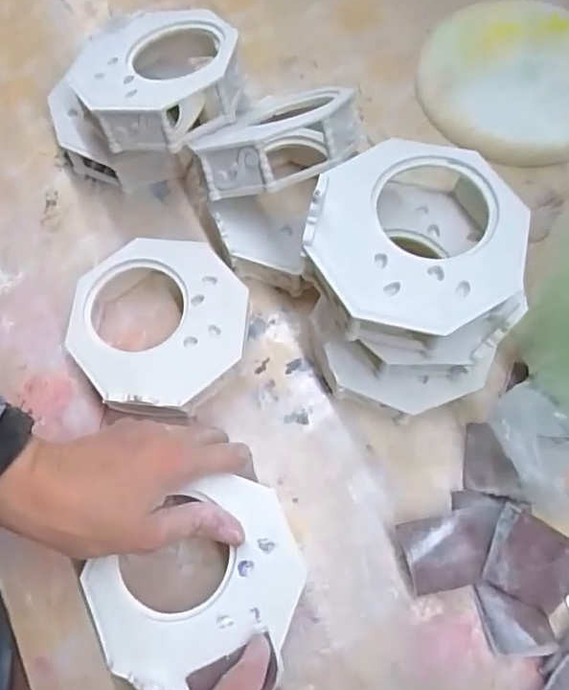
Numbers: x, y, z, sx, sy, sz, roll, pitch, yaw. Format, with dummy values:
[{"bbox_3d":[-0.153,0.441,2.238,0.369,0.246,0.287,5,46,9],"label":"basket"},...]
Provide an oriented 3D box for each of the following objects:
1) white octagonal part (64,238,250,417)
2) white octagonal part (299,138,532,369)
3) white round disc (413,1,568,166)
[{"bbox_3d":[-0.083,-0.013,0.388,0.115,0.041,0.116,-38,73,-11],"label":"white octagonal part"},{"bbox_3d":[0.072,-0.054,0.324,0.121,0.044,0.123,-5,69,1],"label":"white octagonal part"},{"bbox_3d":[0.194,-0.221,0.468,0.159,0.025,0.154,-1,70,2],"label":"white round disc"}]

